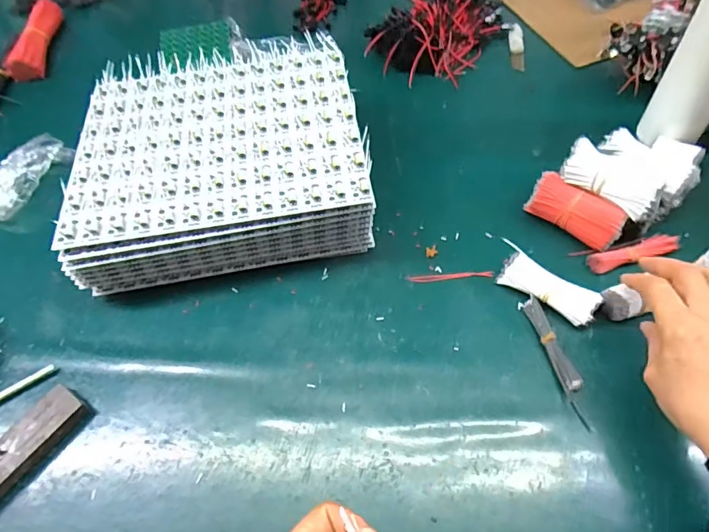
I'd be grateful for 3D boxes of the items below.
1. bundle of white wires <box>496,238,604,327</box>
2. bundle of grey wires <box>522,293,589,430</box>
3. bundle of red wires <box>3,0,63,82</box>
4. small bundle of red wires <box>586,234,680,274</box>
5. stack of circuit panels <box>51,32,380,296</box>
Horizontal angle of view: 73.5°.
[{"bbox_3d":[0.181,0.020,0.453,0.096,0.026,0.033,32,64,23],"label":"bundle of white wires"},{"bbox_3d":[0.179,0.081,0.418,0.014,0.015,0.118,-14,56,-5],"label":"bundle of grey wires"},{"bbox_3d":[-0.462,-0.325,0.689,0.046,0.053,0.137,-6,56,0],"label":"bundle of red wires"},{"bbox_3d":[0.276,-0.012,0.473,0.088,0.014,0.023,-16,56,-6],"label":"small bundle of red wires"},{"bbox_3d":[-0.142,-0.117,0.524,0.287,0.096,0.256,-11,56,-3],"label":"stack of circuit panels"}]

